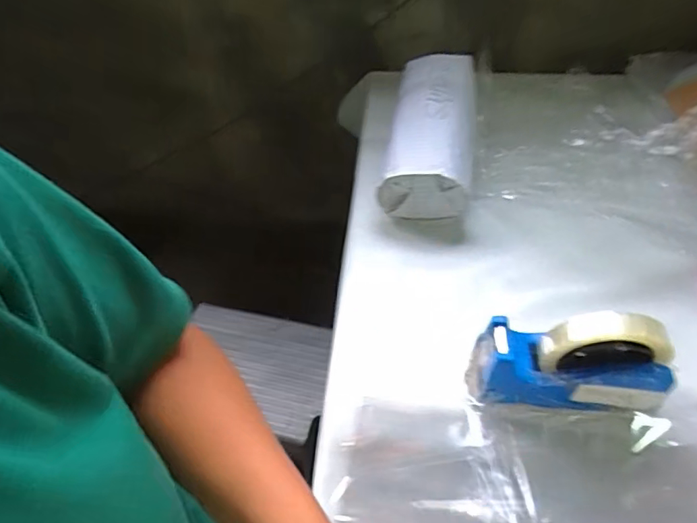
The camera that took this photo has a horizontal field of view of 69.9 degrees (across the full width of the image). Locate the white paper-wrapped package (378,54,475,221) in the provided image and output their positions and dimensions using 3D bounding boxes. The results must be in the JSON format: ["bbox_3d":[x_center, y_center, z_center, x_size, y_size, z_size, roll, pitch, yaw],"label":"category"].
[{"bbox_3d":[0.112,-0.164,0.662,0.106,0.099,0.241,7,53,10],"label":"white paper-wrapped package"}]

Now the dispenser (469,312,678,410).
[{"bbox_3d":[0.192,0.092,0.435,0.160,0.118,0.053,5,52,8],"label":"dispenser"}]

